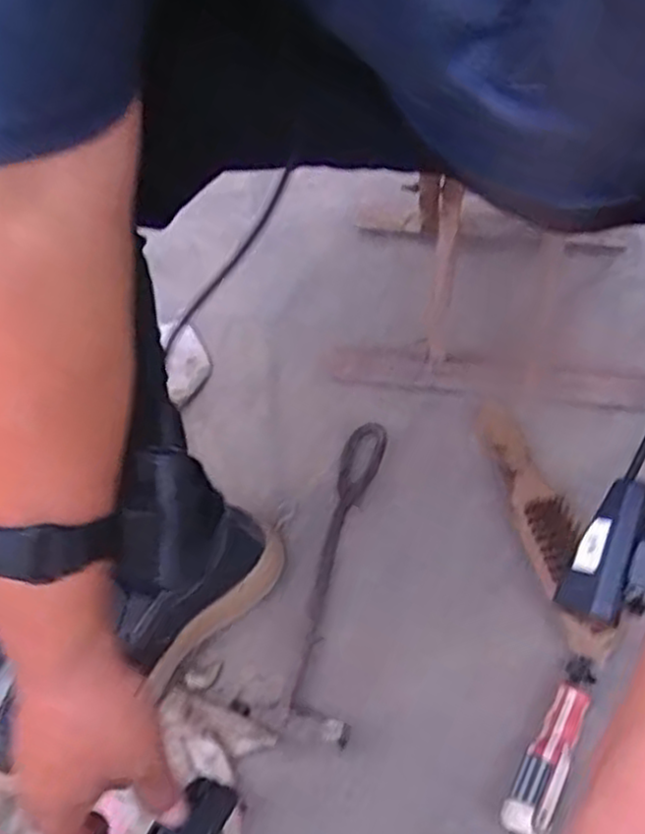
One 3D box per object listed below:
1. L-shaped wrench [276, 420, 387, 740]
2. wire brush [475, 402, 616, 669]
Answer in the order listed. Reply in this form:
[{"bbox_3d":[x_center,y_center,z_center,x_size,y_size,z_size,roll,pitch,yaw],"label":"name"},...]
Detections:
[{"bbox_3d":[0.021,0.128,0.657,0.052,0.017,0.293,7,54,10],"label":"L-shaped wrench"},{"bbox_3d":[0.194,0.090,0.673,0.047,0.037,0.262,-11,53,-4],"label":"wire brush"}]

